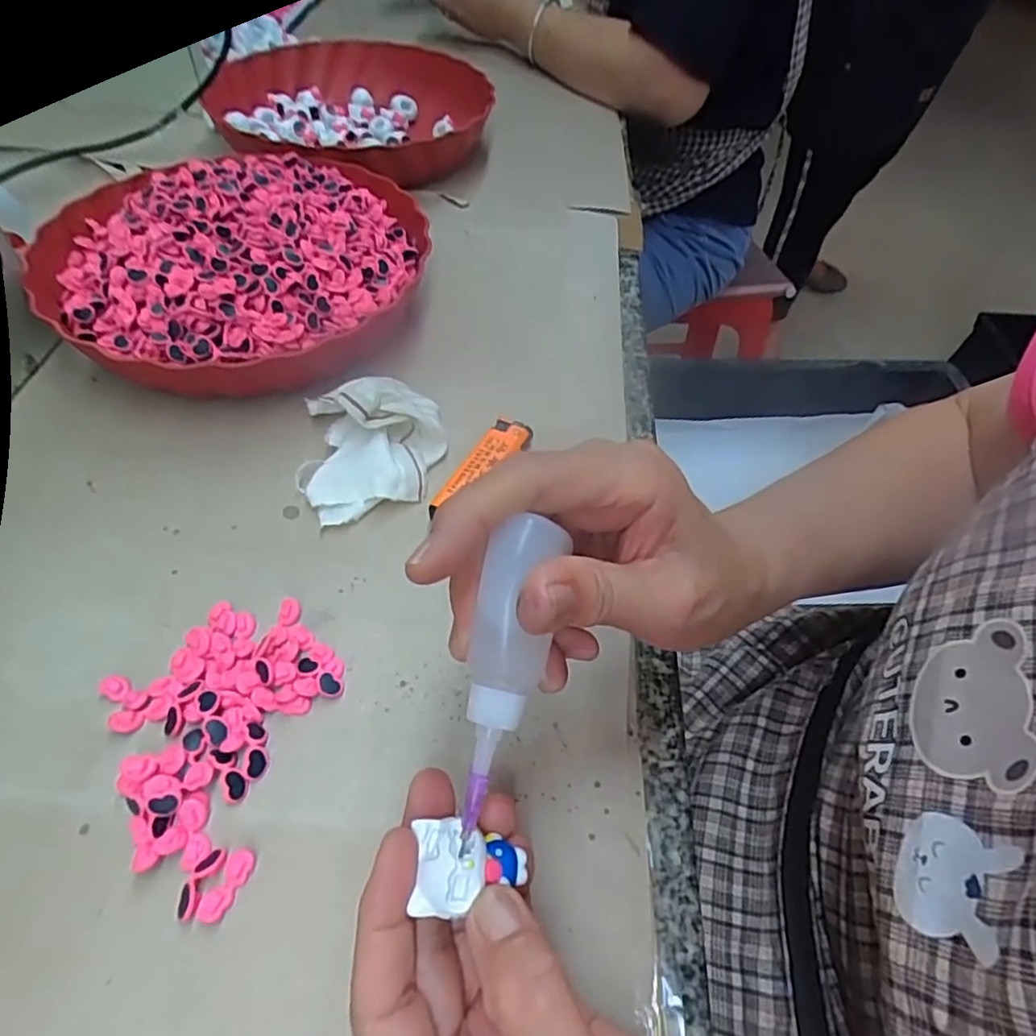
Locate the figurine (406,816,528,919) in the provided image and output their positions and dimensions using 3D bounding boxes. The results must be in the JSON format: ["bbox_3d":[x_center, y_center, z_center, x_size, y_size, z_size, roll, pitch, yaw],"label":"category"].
[{"bbox_3d":[-0.013,0.101,0.188,0.032,0.015,0.021,-2,52,-4],"label":"figurine"}]

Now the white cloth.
[{"bbox_3d":[-0.079,-0.045,0.350,0.075,0.036,0.093,-5,53,-7],"label":"white cloth"}]

